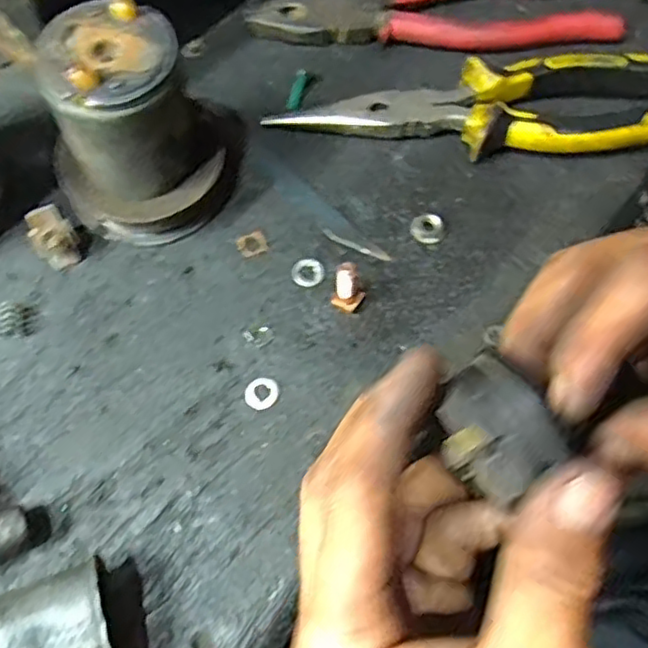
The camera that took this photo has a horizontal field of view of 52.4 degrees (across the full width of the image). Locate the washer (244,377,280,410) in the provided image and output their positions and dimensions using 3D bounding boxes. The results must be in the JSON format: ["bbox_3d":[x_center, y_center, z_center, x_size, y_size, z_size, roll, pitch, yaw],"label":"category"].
[{"bbox_3d":[-0.026,0.029,0.276,0.015,0.004,0.013,-10,68,-6],"label":"washer"}]

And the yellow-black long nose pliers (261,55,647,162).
[{"bbox_3d":[0.075,-0.106,0.324,0.190,0.025,0.048,1,67,-2],"label":"yellow-black long nose pliers"}]

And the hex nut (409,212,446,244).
[{"bbox_3d":[0.049,-0.045,0.308,0.015,0.006,0.015,15,67,5],"label":"hex nut"}]

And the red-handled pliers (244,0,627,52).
[{"bbox_3d":[0.060,-0.170,0.352,0.193,0.012,0.045,-1,67,-2],"label":"red-handled pliers"}]

